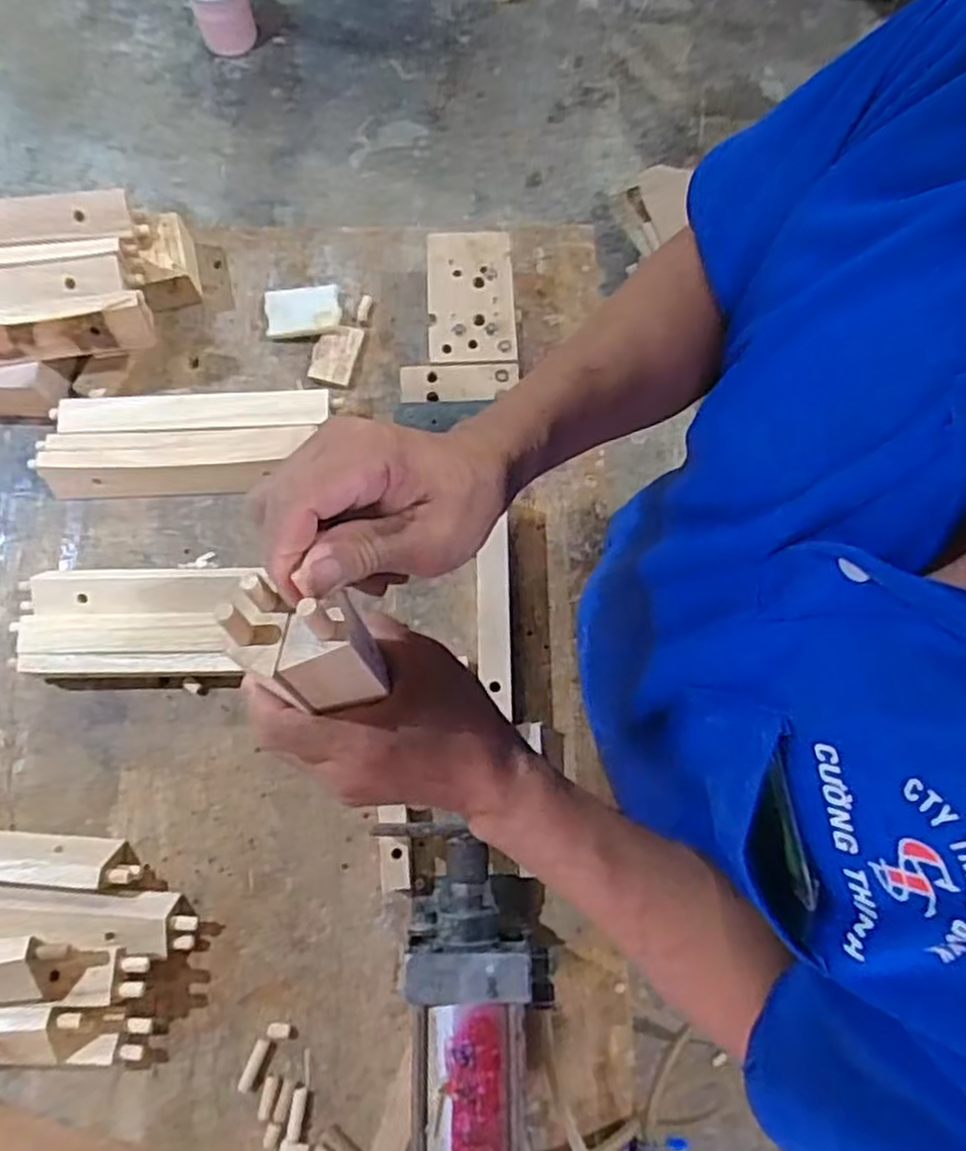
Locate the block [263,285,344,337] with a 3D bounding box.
[{"bbox_3d":[-0.182,-0.270,0.780,0.075,0.013,0.053,-10,76,-4],"label":"block"}]

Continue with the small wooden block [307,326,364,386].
[{"bbox_3d":[-0.148,-0.222,0.774,0.043,0.009,0.064,12,76,1],"label":"small wooden block"}]

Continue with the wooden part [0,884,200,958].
[{"bbox_3d":[-0.379,0.279,0.633,0.277,0.034,0.045,4,76,-1],"label":"wooden part"}]

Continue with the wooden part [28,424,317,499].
[{"bbox_3d":[-0.287,-0.107,0.727,0.249,0.041,0.052,-2,76,-2],"label":"wooden part"}]

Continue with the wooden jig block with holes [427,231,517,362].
[{"bbox_3d":[-0.011,-0.265,0.733,0.080,0.018,0.134,-2,76,-2],"label":"wooden jig block with holes"}]

